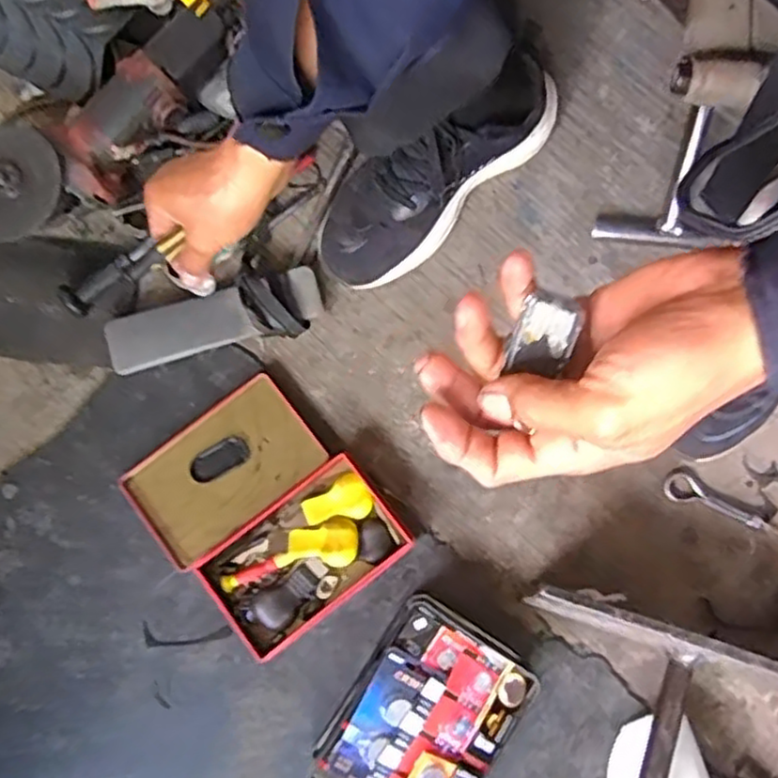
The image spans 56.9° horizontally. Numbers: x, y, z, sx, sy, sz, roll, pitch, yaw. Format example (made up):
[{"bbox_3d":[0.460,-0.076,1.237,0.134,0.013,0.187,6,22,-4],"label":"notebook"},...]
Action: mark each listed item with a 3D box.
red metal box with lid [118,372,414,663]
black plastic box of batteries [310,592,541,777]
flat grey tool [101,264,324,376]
[{"bbox_3d":[-0.109,0.101,0.607,0.165,0.034,0.204,-39,79,-9],"label":"red metal box with lid"},{"bbox_3d":[0.026,0.262,0.563,0.119,0.049,0.166,33,79,8],"label":"black plastic box of batteries"},{"bbox_3d":[-0.160,-0.063,0.656,0.196,0.009,0.049,-17,94,0],"label":"flat grey tool"}]

